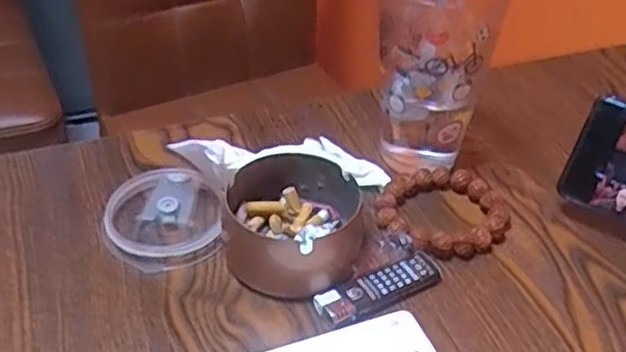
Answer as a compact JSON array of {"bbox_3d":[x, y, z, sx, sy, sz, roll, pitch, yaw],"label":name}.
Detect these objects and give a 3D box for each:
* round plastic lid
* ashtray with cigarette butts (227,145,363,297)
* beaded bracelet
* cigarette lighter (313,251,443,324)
[{"bbox_3d":[-0.100,0.027,0.440,0.073,0.018,0.078,2,39,-1],"label":"round plastic lid"},{"bbox_3d":[-0.013,0.030,0.419,0.089,0.046,0.087,-2,39,-6],"label":"ashtray with cigarette butts"},{"bbox_3d":[0.089,0.024,0.460,0.089,0.014,0.080,4,39,2],"label":"beaded bracelet"},{"bbox_3d":[0.042,0.069,0.404,0.082,0.012,0.024,-19,44,-25],"label":"cigarette lighter"}]

